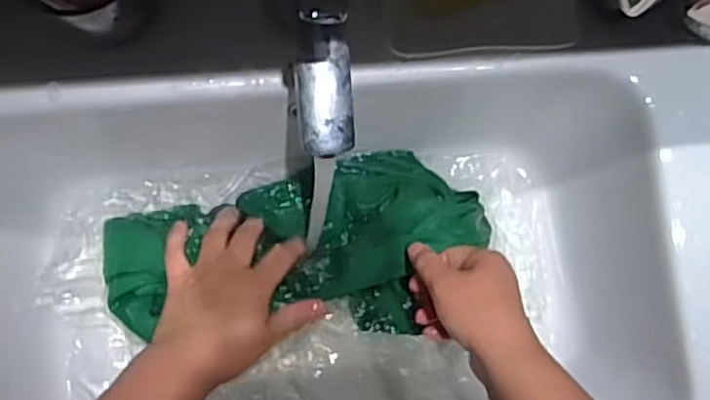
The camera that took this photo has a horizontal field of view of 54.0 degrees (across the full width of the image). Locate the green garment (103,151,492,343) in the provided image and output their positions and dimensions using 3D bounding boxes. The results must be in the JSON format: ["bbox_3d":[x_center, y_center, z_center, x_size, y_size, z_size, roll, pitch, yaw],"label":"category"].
[{"bbox_3d":[-0.041,0.044,0.562,0.311,0.071,0.146,-9,86,-6],"label":"green garment"}]

